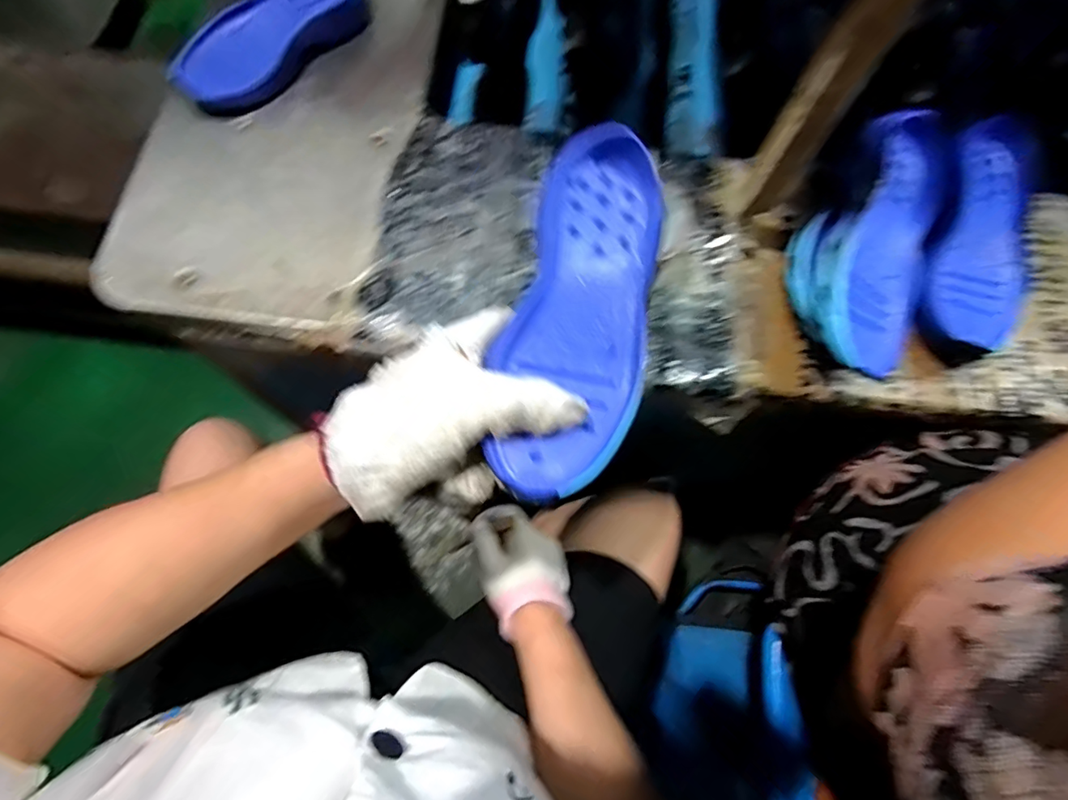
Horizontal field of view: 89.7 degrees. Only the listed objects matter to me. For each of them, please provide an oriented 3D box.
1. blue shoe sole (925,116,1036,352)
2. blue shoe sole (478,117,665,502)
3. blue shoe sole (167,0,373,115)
[{"bbox_3d":[0.373,-0.136,0.455,0.087,0.059,0.206,21,72,3],"label":"blue shoe sole"},{"bbox_3d":[0.027,-0.045,0.294,0.076,0.023,0.198,13,80,3],"label":"blue shoe sole"},{"bbox_3d":[-0.251,-0.355,0.519,0.086,0.030,0.208,40,75,10],"label":"blue shoe sole"}]

